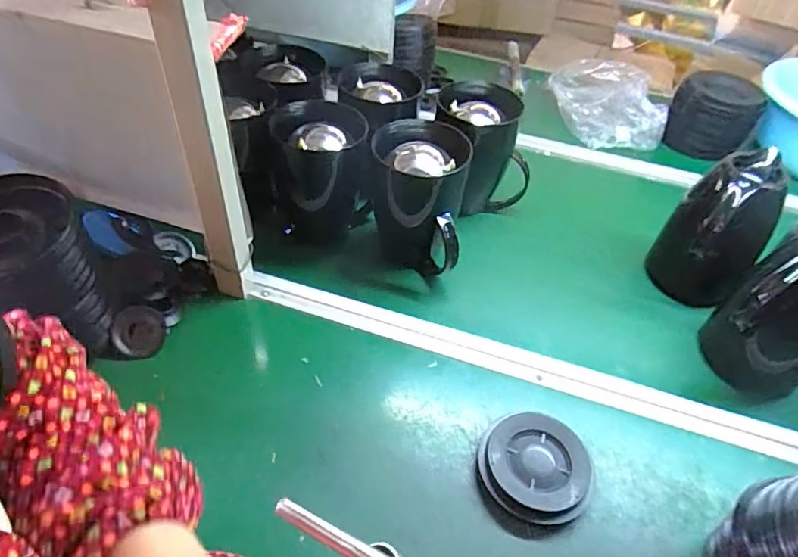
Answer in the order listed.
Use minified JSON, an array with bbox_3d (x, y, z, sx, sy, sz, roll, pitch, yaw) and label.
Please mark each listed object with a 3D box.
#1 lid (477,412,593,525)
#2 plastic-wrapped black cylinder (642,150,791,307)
[{"bbox_3d":[0.148,0.202,0.572,0.120,0.025,0.113,3,45,-3],"label":"lid"},{"bbox_3d":[0.438,-0.063,0.744,0.107,0.200,0.119,6,45,0],"label":"plastic-wrapped black cylinder"}]

